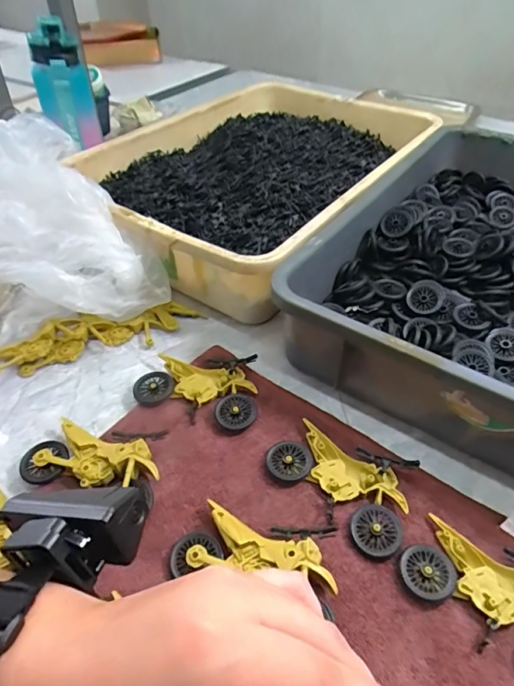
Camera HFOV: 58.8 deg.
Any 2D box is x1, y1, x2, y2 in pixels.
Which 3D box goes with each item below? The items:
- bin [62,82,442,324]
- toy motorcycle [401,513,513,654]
[{"bbox_3d":[0.018,-0.249,0.678,0.362,0.100,0.522,26,50,24],"label":"bin"},{"bbox_3d":[0.156,0.169,0.305,0.110,0.015,0.078,17,48,17],"label":"toy motorcycle"}]

